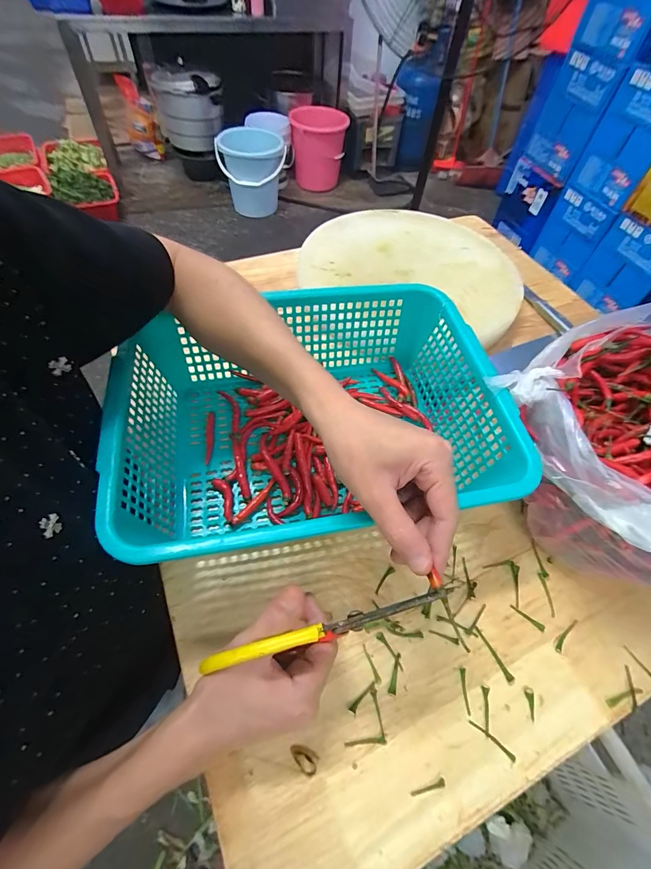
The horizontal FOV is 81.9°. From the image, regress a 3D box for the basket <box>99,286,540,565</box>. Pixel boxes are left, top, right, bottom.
[{"bbox_3d":[-0.016,-0.016,0.423,0.381,0.119,0.290,-7,57,-8],"label":"basket"}]

